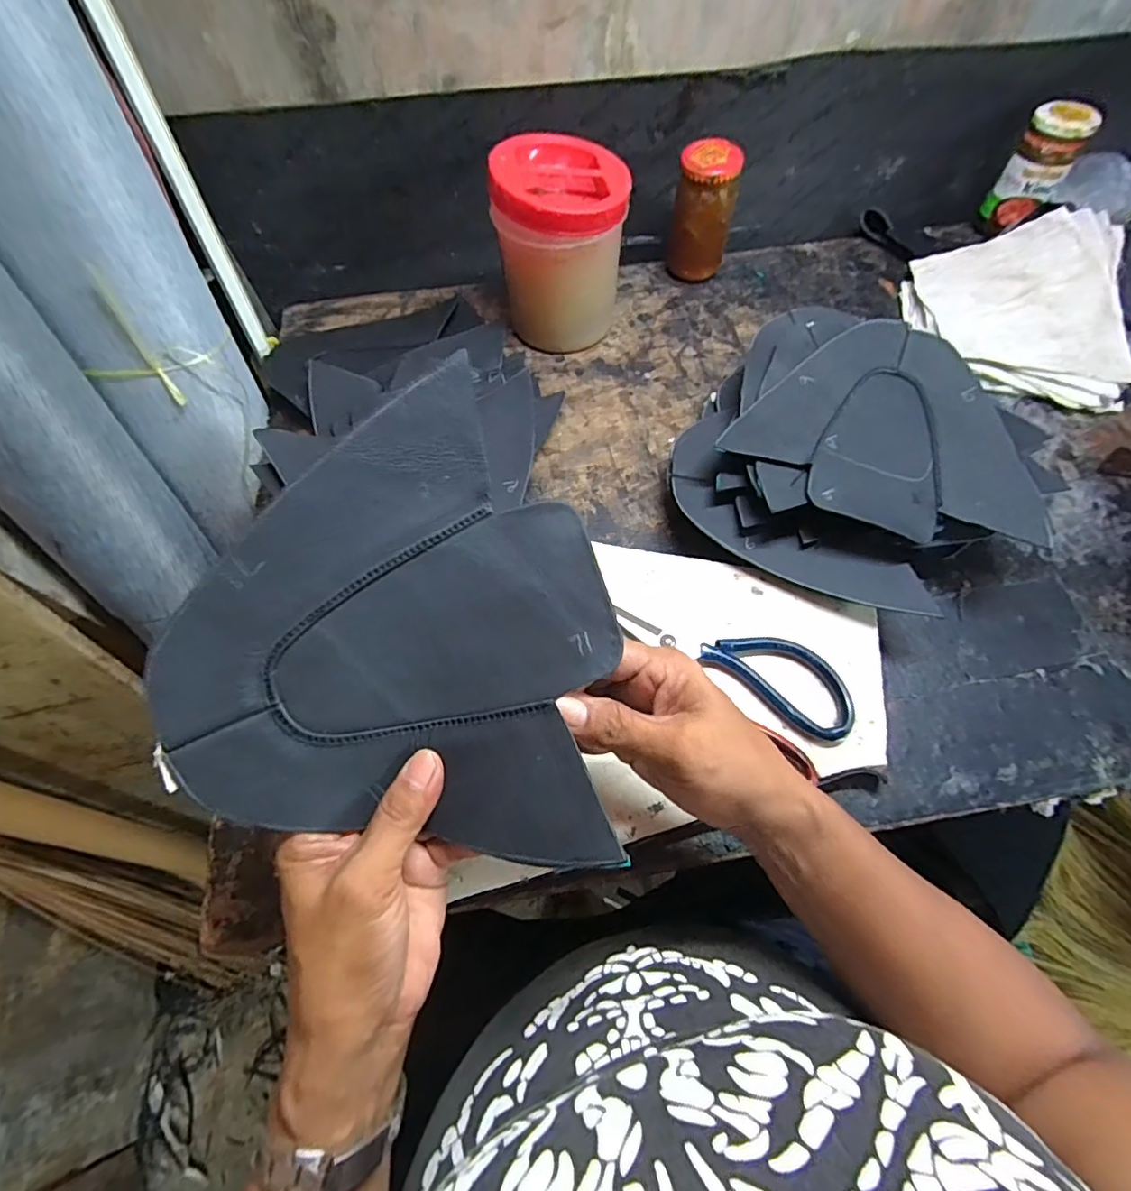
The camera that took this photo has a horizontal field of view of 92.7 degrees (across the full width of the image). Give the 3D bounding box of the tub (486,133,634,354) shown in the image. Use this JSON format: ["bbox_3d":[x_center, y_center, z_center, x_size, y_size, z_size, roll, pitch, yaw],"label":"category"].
[{"bbox_3d":[-0.004,-0.320,0.512,0.112,0.150,0.101,-2,62,0],"label":"tub"}]

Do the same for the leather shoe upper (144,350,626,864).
[{"bbox_3d":[-0.063,0.019,0.215,0.197,0.065,0.203,-1,92,-14],"label":"leather shoe upper"}]

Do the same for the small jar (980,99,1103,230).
[{"bbox_3d":[0.506,-0.460,0.577,0.057,0.099,0.053,0,62,1],"label":"small jar"}]

